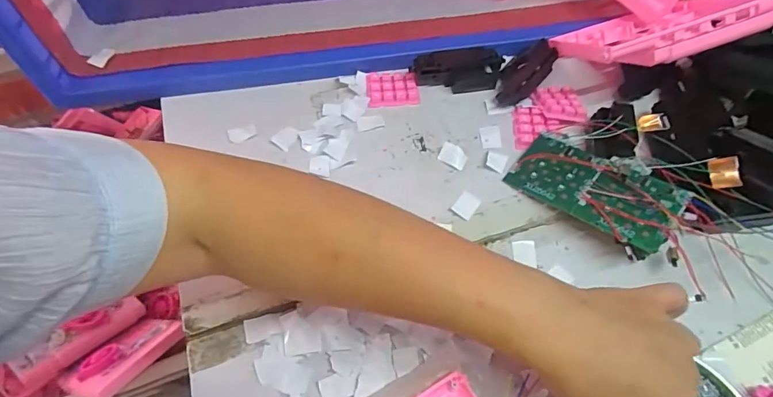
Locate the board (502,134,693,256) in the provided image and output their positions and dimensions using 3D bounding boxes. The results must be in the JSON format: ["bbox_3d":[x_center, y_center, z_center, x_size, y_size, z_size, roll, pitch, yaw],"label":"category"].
[{"bbox_3d":[0.187,-0.010,0.410,0.141,0.008,0.067,33,76,35],"label":"board"}]

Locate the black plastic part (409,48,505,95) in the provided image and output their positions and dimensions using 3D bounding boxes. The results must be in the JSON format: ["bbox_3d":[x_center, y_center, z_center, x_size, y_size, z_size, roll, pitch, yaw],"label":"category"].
[{"bbox_3d":[0.082,-0.146,0.512,0.100,0.034,0.036,-5,57,-1],"label":"black plastic part"}]

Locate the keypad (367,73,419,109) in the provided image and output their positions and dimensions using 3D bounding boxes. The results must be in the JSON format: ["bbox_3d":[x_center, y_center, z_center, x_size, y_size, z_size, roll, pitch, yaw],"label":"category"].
[{"bbox_3d":[0.006,-0.127,0.513,0.057,0.009,0.047,-6,67,3],"label":"keypad"}]

